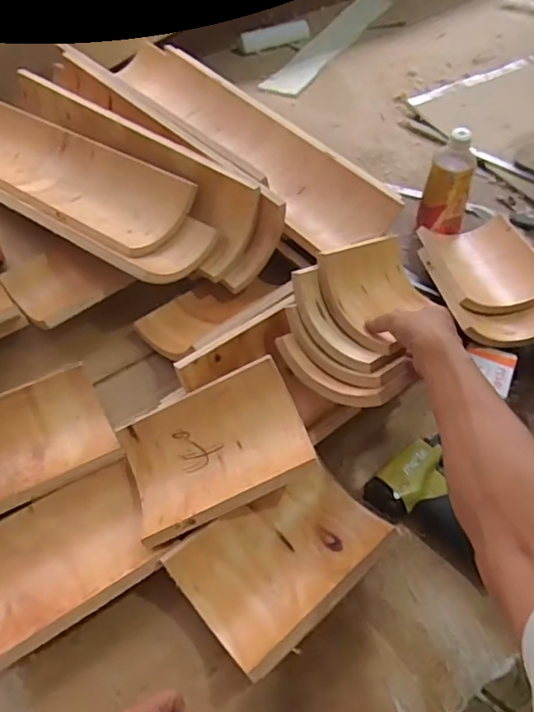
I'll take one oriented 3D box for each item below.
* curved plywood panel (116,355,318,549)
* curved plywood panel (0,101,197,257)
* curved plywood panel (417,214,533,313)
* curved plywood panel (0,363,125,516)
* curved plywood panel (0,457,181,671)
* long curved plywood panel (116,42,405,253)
[{"bbox_3d":[-0.057,0.105,0.622,0.195,0.032,0.140,-27,62,4],"label":"curved plywood panel"},{"bbox_3d":[-0.341,-0.304,0.874,0.526,0.052,0.140,32,58,22],"label":"curved plywood panel"},{"bbox_3d":[0.320,-0.133,0.825,0.146,0.032,0.214,-8,41,0],"label":"curved plywood panel"},{"bbox_3d":[-0.284,0.105,0.658,0.197,0.050,0.135,-25,57,-19],"label":"curved plywood panel"},{"bbox_3d":[-0.210,0.209,0.595,0.189,0.038,0.143,-27,58,-21],"label":"curved plywood panel"},{"bbox_3d":[-0.056,-0.361,0.910,0.140,0.049,0.621,-32,59,-24],"label":"long curved plywood panel"}]

